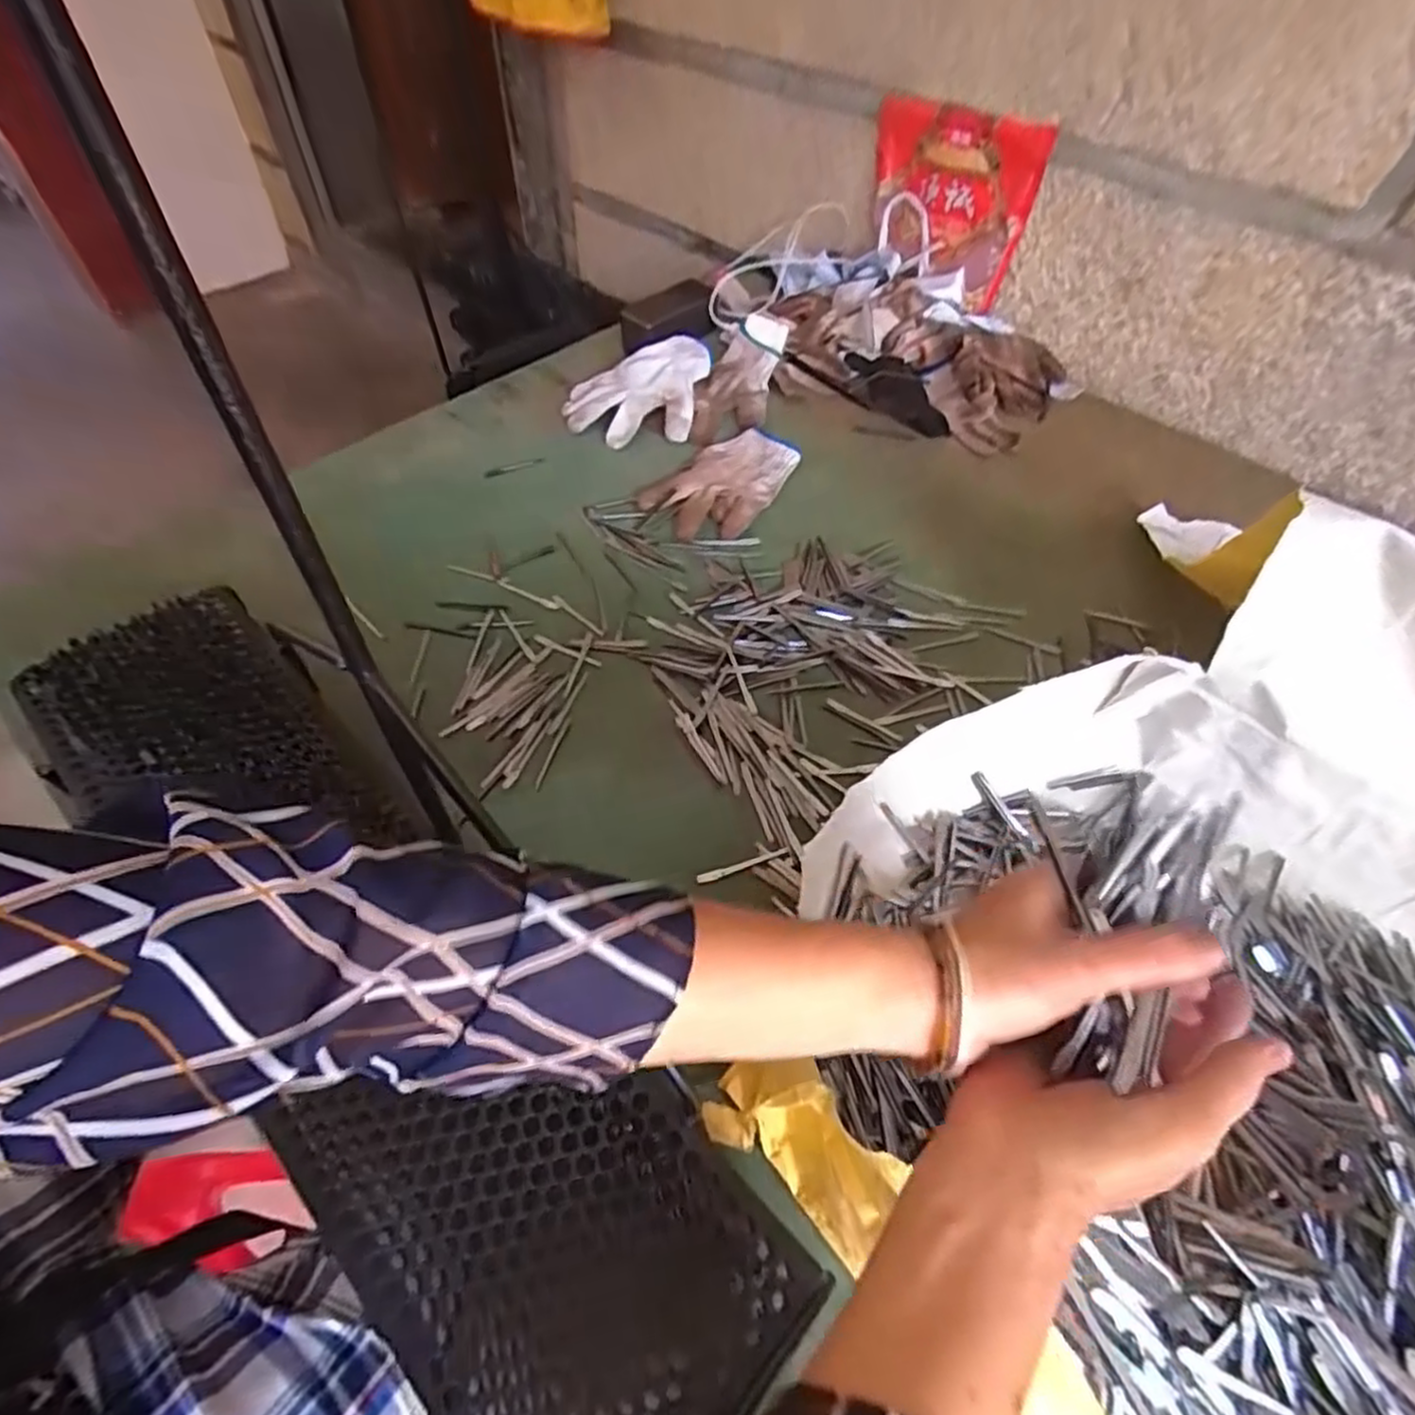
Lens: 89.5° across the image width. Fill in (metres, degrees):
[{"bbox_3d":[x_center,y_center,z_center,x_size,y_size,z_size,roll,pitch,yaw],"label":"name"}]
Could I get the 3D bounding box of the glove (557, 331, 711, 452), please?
[{"bbox_3d":[-0.075,-0.359,0.808,0.175,0.050,0.129,-16,56,-12],"label":"glove"}]

